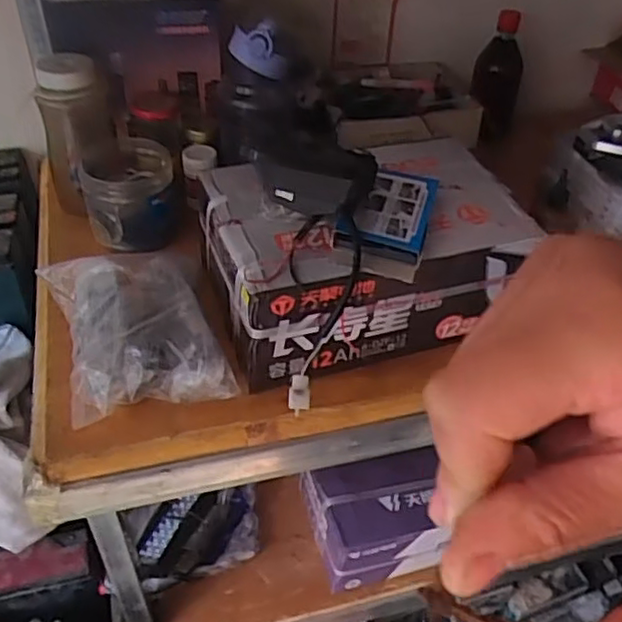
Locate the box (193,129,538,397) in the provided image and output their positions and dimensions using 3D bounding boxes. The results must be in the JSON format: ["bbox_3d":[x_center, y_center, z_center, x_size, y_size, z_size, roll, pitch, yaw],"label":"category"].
[{"bbox_3d":[0.056,-0.068,0.697,0.308,0.146,0.209,-12,45,-16],"label":"box"}]

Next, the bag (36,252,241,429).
[{"bbox_3d":[-0.171,0.012,0.637,0.144,0.054,0.209,-14,46,-18],"label":"bag"}]

